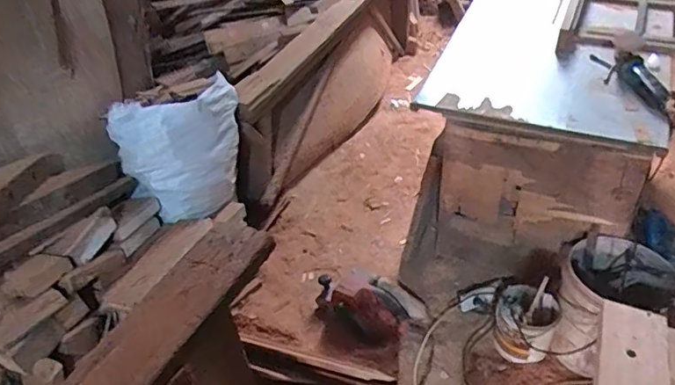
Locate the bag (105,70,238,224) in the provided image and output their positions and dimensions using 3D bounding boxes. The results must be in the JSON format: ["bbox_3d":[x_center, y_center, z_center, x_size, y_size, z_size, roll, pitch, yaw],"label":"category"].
[{"bbox_3d":[-0.522,-0.121,1.794,0.174,0.470,0.373,25,43,33],"label":"bag"}]

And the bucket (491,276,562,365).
[{"bbox_3d":[0.608,0.422,1.709,0.182,0.234,0.172,-1,35,1],"label":"bucket"}]

